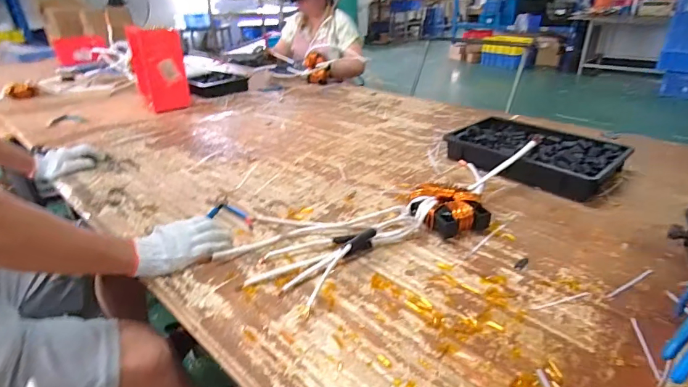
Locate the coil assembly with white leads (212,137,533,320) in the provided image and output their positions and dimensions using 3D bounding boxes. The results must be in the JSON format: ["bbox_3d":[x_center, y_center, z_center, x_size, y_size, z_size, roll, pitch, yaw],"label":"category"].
[{"bbox_3d":[0.117,0.012,0.768,0.677,0.078,0.258,-19,34,-26],"label":"coil assembly with white leads"}]

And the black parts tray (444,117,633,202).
[{"bbox_3d":[0.473,-0.106,0.972,0.264,0.064,0.367,-25,37,-34],"label":"black parts tray"}]

